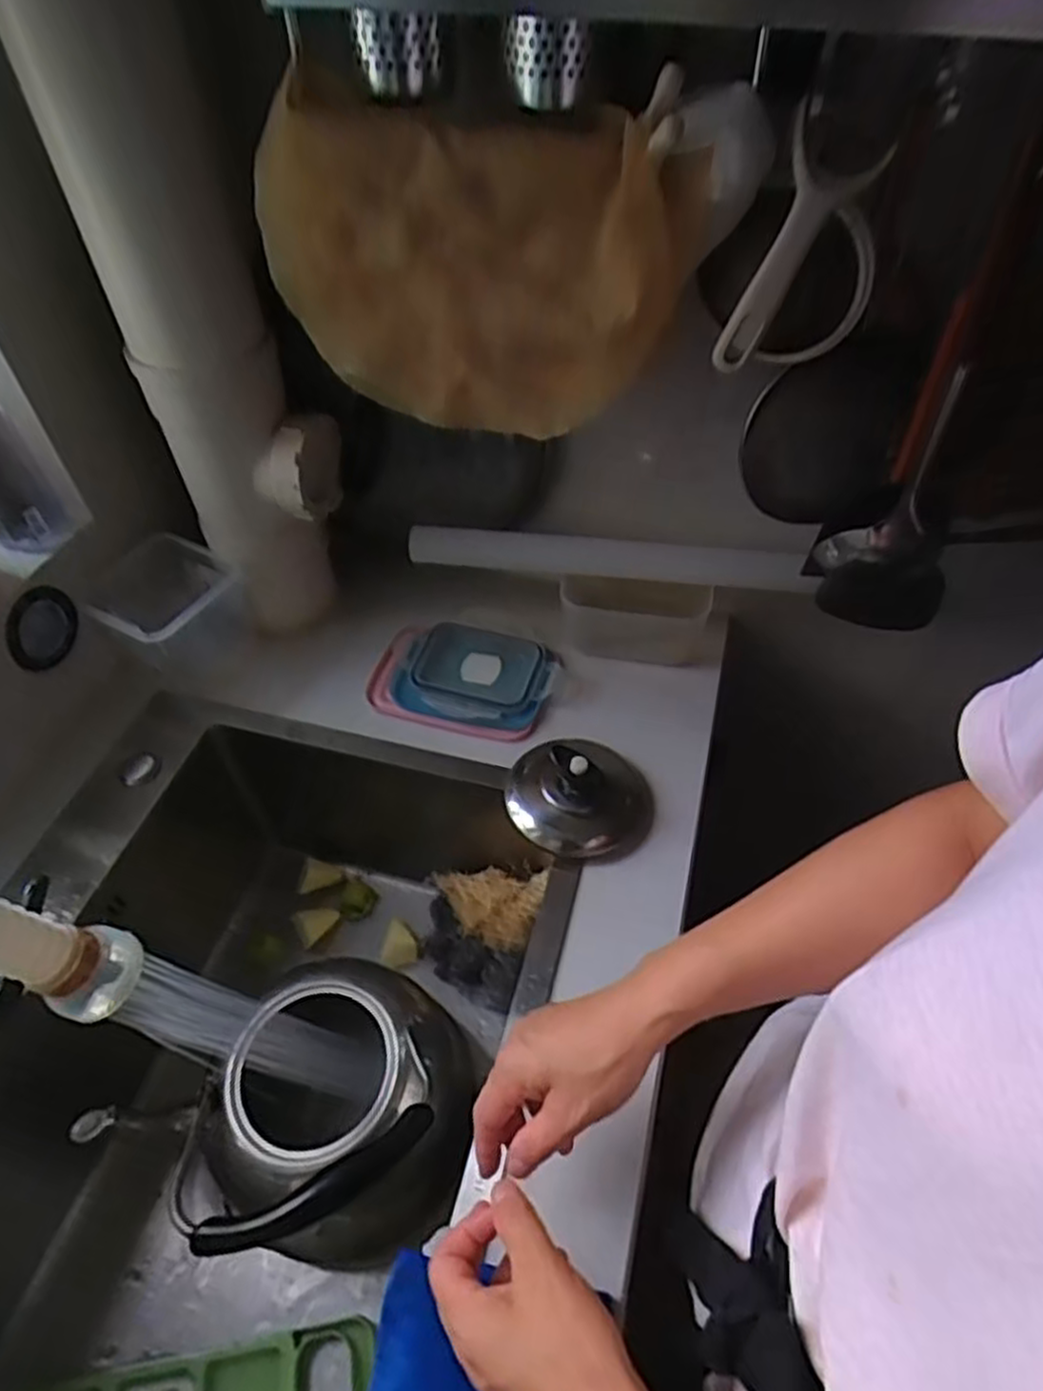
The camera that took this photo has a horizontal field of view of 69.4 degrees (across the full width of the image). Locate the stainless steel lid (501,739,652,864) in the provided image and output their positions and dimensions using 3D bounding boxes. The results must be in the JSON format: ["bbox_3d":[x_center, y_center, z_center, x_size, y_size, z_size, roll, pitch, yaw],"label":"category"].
[{"bbox_3d":[0.050,0.078,0.644,0.124,0.065,0.113,-1,50,2],"label":"stainless steel lid"}]

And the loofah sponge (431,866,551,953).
[{"bbox_3d":[-0.038,0.208,0.755,0.118,0.049,0.068,9,51,9],"label":"loofah sponge"}]

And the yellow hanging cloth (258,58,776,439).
[{"bbox_3d":[-0.018,-0.272,0.494,0.301,0.196,0.046,10,48,11],"label":"yellow hanging cloth"}]

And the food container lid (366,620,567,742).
[{"bbox_3d":[-0.054,-0.021,0.744,0.176,0.019,0.124,9,51,10],"label":"food container lid"}]

